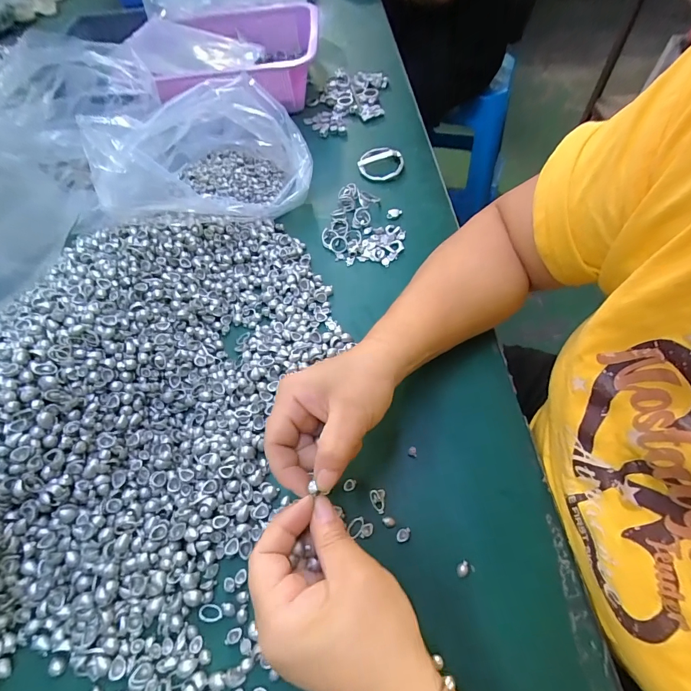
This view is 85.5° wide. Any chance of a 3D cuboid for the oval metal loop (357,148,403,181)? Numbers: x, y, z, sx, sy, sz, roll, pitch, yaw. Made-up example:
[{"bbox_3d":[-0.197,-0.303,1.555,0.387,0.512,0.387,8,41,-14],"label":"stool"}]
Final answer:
[{"bbox_3d":[0.048,-0.246,0.501,0.059,0.010,0.060,8,60,9],"label":"oval metal loop"}]

